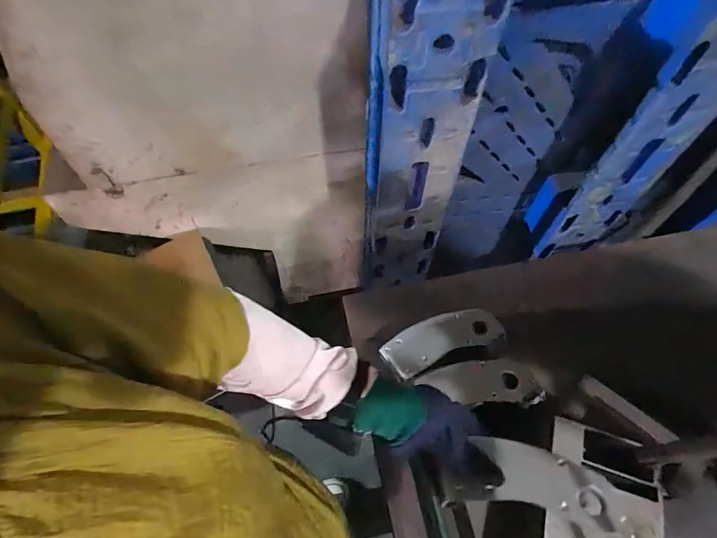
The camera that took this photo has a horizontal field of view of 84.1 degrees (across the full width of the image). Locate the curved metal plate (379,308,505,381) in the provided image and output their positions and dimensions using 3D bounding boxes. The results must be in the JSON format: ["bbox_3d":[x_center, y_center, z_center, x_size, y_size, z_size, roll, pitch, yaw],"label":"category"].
[{"bbox_3d":[0.124,0.104,0.597,0.177,0.016,0.069,-19,61,-10],"label":"curved metal plate"}]

